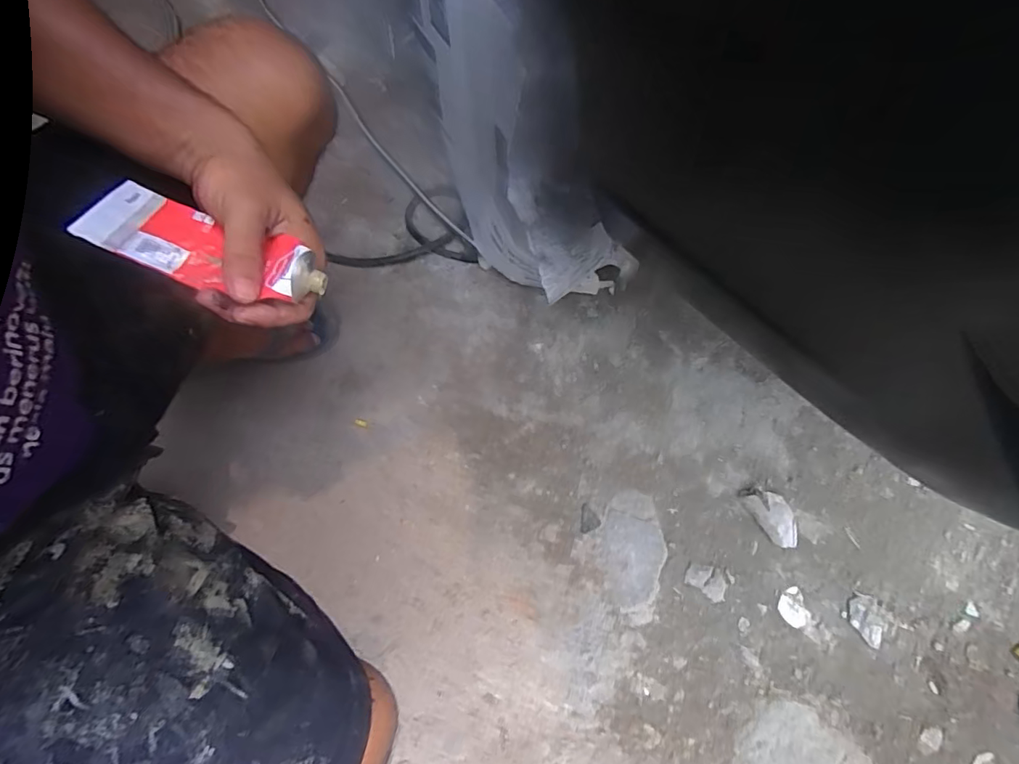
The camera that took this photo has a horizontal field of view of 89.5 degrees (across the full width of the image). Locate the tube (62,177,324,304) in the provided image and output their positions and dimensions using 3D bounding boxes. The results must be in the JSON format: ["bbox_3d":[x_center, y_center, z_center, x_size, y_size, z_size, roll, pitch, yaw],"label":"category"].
[{"bbox_3d":[-0.199,-0.091,0.345,0.151,0.021,0.056,17,62,0],"label":"tube"}]

